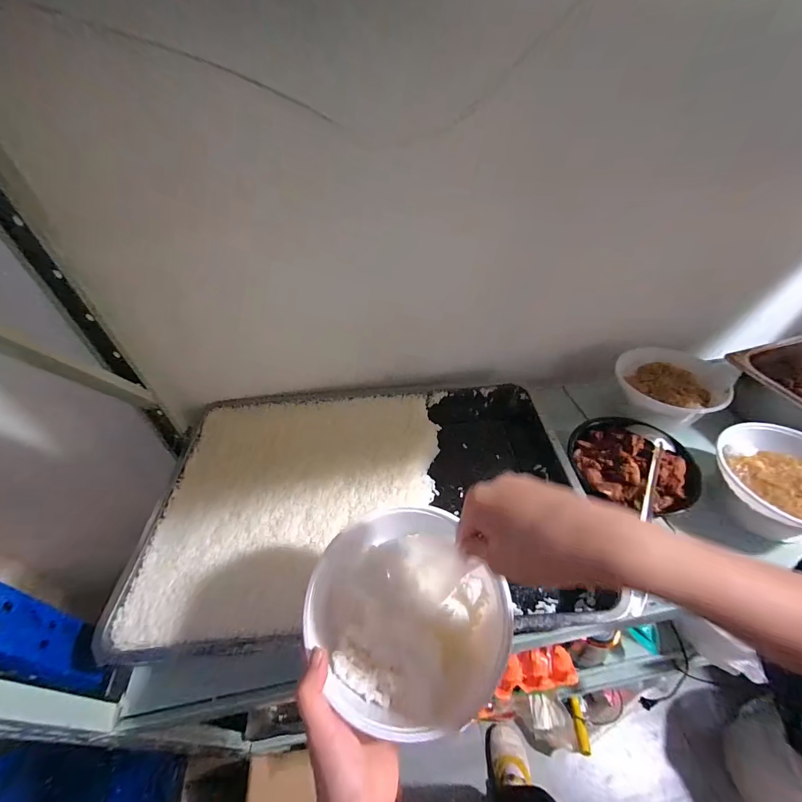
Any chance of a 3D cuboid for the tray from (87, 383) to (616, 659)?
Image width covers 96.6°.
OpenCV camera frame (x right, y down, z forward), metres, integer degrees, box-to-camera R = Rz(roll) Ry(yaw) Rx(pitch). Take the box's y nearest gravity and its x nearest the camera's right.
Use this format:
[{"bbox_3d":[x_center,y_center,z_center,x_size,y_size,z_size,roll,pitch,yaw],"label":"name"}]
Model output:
[{"bbox_3d":[-0.051,0.137,0.536,0.579,0.072,0.379,-5,45,1],"label":"tray"}]

